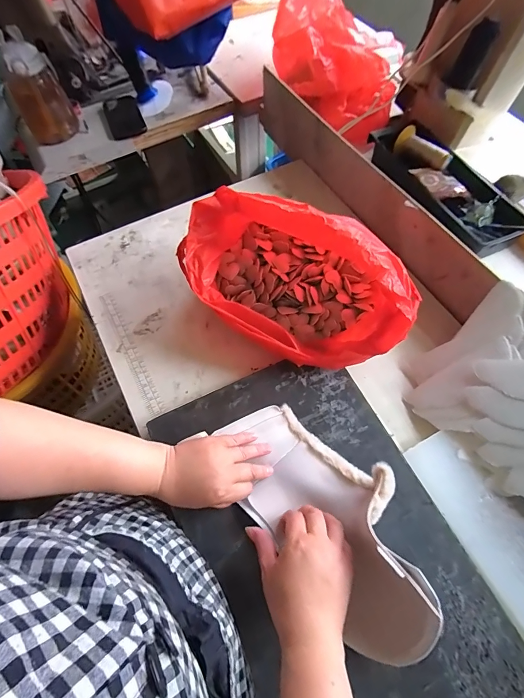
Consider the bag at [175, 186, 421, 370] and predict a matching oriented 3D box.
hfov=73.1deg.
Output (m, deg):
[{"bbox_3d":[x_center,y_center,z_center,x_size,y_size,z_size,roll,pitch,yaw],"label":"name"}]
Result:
[{"bbox_3d":[0.046,-0.104,0.520,0.330,0.168,0.191,29,66,14],"label":"bag"}]

